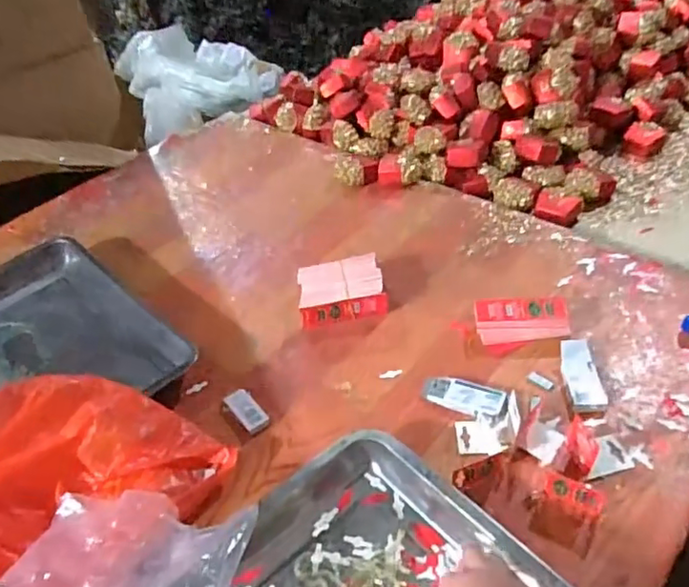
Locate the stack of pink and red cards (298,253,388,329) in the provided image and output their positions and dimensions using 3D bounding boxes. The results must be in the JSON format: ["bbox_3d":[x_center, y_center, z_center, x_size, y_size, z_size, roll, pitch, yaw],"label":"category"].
[{"bbox_3d":[-0.007,-0.006,0.890,0.130,0.050,0.094,-12,41,-6],"label":"stack of pink and red cards"}]

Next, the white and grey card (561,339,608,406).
[{"bbox_3d":[0.292,0.098,0.740,0.040,0.008,0.088,-13,54,12],"label":"white and grey card"}]

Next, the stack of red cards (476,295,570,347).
[{"bbox_3d":[0.242,0.034,0.820,0.122,0.030,0.065,-4,43,4],"label":"stack of red cards"}]

